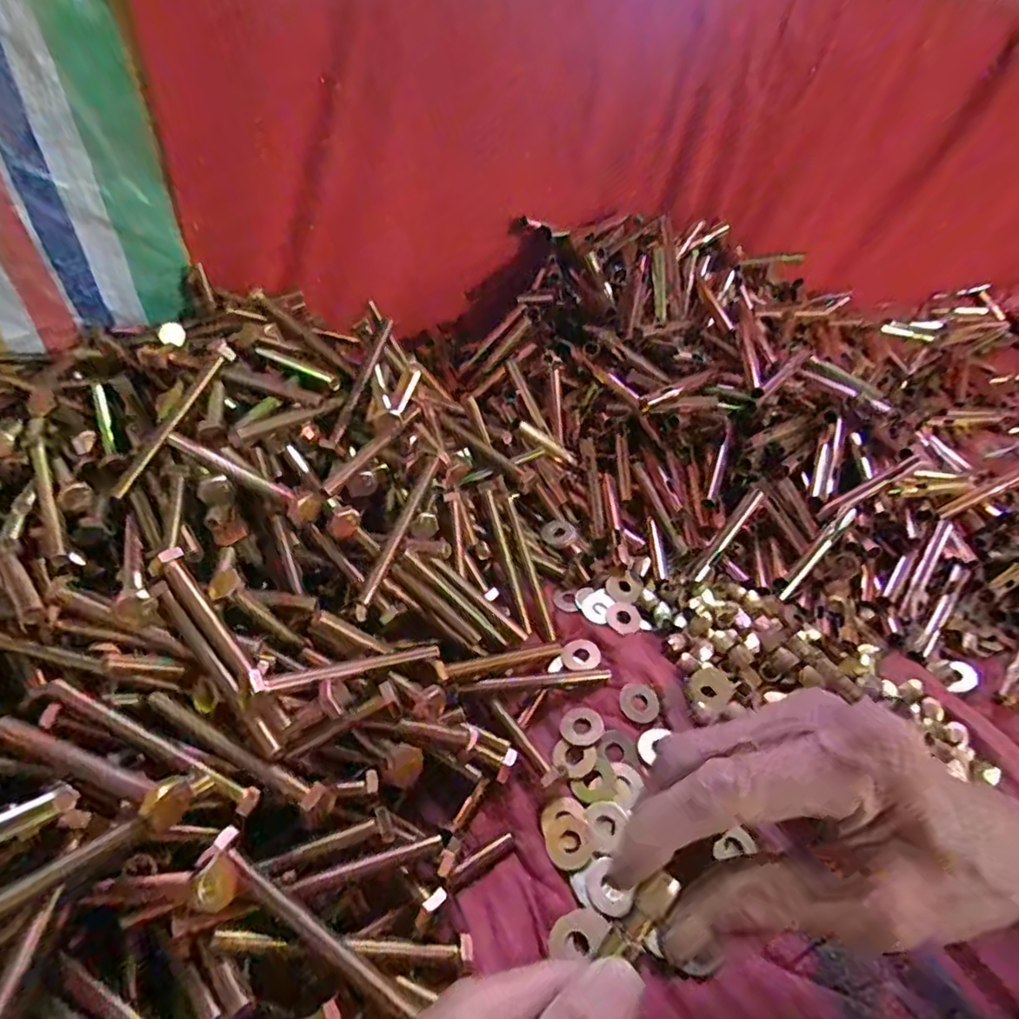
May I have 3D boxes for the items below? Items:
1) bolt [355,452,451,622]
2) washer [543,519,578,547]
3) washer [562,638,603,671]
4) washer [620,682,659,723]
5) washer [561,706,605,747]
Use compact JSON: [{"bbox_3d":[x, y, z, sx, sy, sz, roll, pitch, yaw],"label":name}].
[{"bbox_3d":[-0.062,0.012,0.344,0.009,0.014,0.109,19,65,11],"label":"bolt"},{"bbox_3d":[0.038,0.018,0.438,0.023,0.006,0.023,3,42,-3],"label":"washer"},{"bbox_3d":[0.046,0.093,0.380,0.024,0.004,0.021,-10,50,7],"label":"washer"},{"bbox_3d":[0.078,0.115,0.355,0.022,0.004,0.026,-2,42,-8],"label":"washer"},{"bbox_3d":[0.042,0.125,0.342,0.024,0.004,0.023,3,42,-3],"label":"washer"}]

